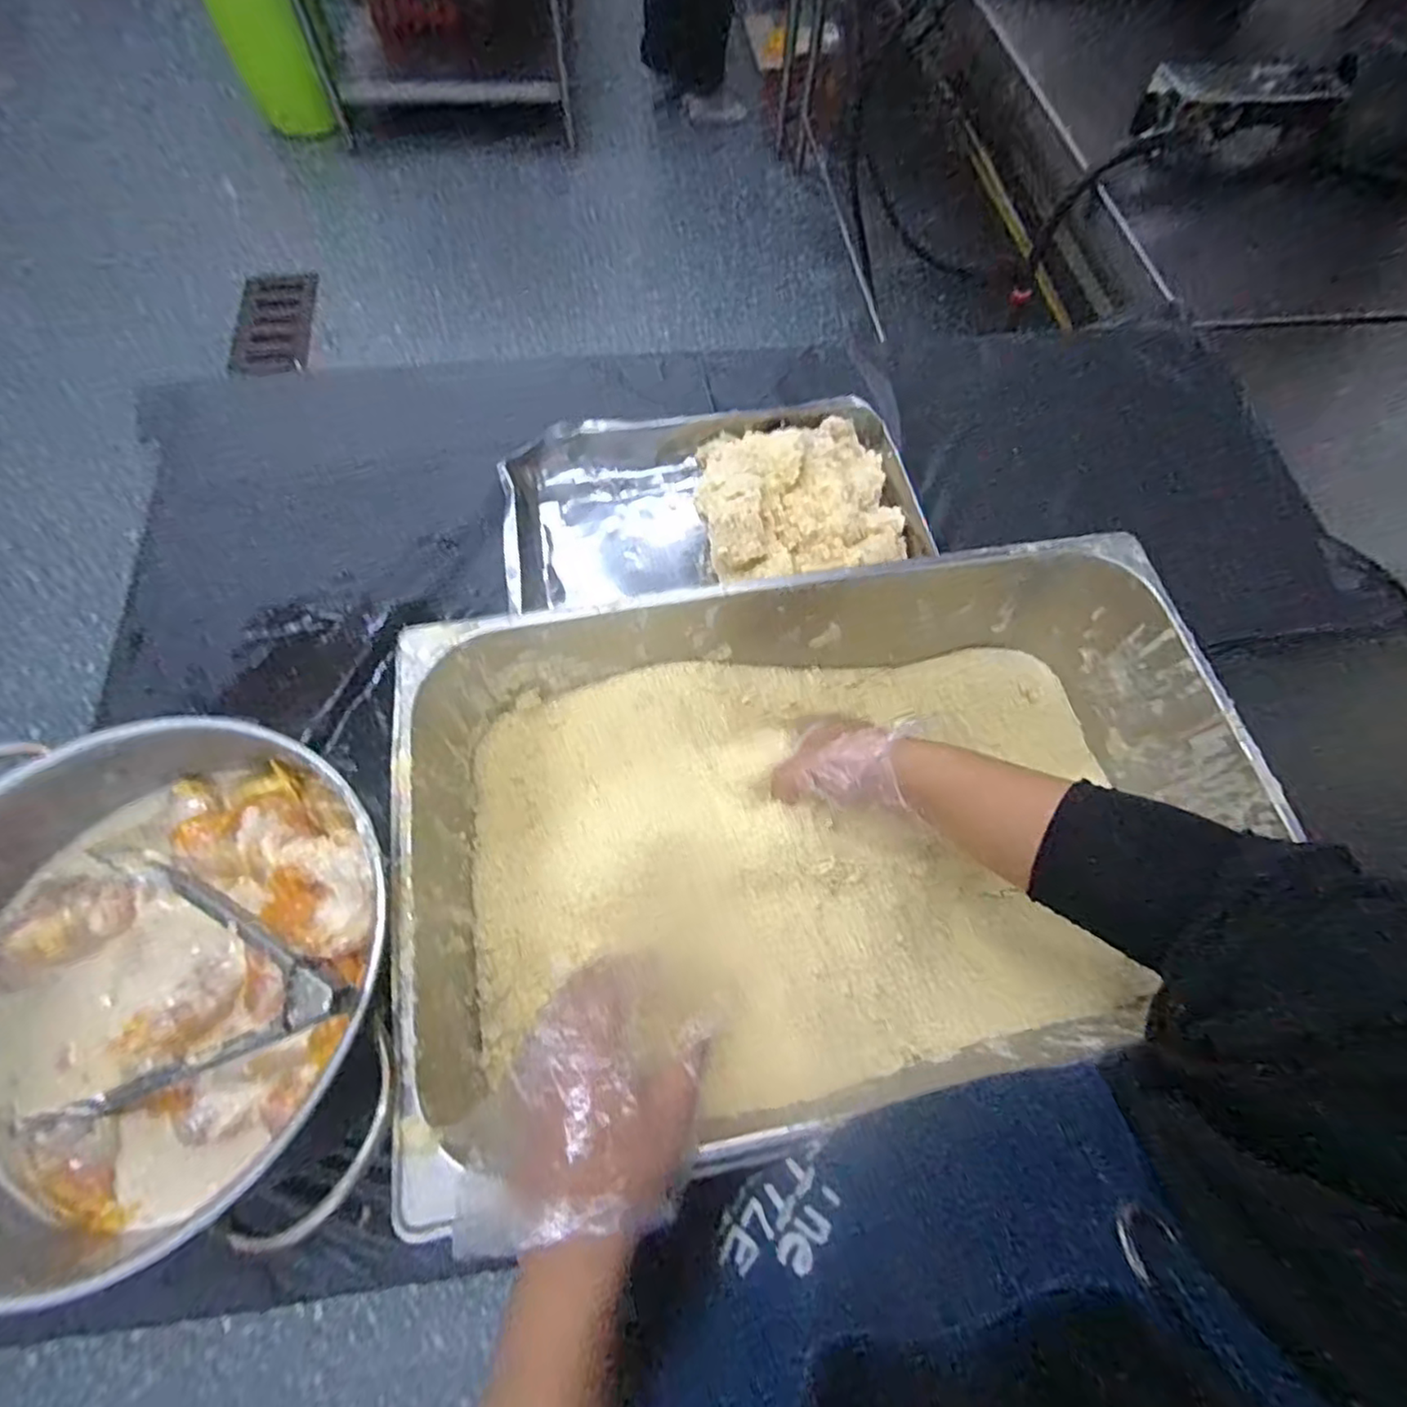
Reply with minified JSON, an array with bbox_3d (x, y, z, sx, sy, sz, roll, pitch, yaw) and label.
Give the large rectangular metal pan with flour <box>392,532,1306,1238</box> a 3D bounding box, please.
[{"bbox_3d":[0.085,0.081,0.442,0.518,0.136,0.308,-9,67,-7],"label":"large rectangular metal pan with flour"}]

